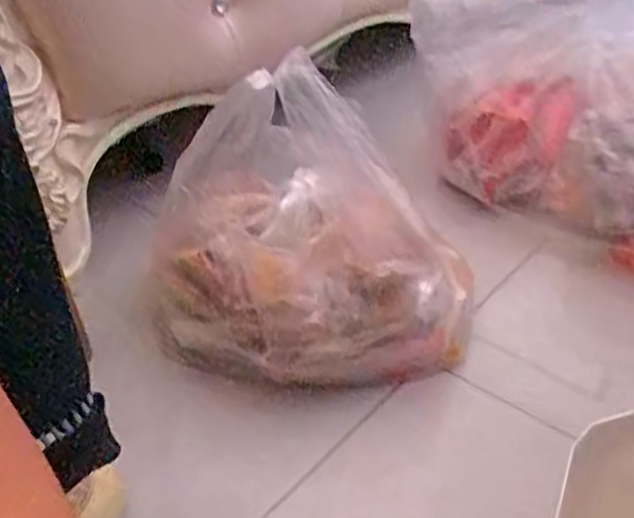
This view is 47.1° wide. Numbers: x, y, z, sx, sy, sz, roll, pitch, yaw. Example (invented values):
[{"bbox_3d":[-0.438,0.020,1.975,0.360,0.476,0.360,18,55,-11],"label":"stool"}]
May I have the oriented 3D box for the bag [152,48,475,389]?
[{"bbox_3d":[0.008,-0.019,0.607,0.215,0.263,0.133,16,41,24],"label":"bag"}]

